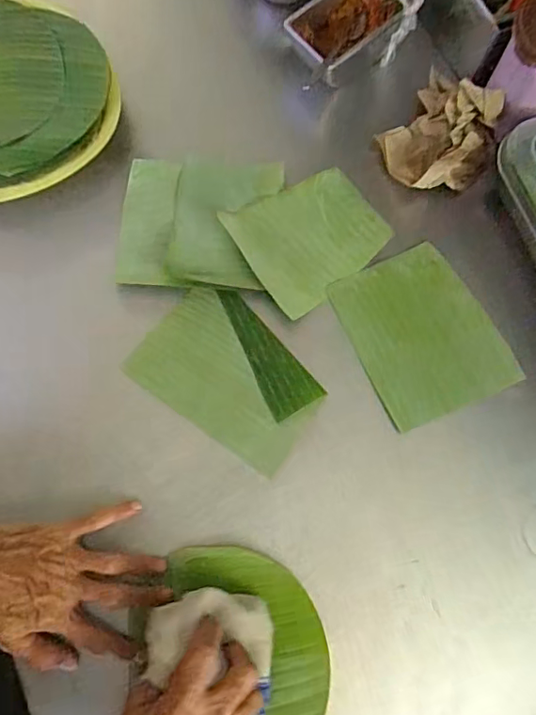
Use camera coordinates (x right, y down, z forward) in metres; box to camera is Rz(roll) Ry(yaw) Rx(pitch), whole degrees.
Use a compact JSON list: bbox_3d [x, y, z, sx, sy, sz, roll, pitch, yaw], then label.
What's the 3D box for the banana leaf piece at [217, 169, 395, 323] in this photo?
[{"bbox_3d":[0.040,-0.128,0.552,0.131,0.021,0.128,-35,80,-9],"label":"banana leaf piece"}]

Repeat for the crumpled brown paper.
[{"bbox_3d":[0.181,-0.228,0.559,0.105,0.066,0.113,39,79,7],"label":"crumpled brown paper"}]

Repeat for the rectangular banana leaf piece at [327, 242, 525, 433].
[{"bbox_3d":[0.157,-0.024,0.547,0.137,0.014,0.165,-25,79,-7],"label":"rectangular banana leaf piece"}]

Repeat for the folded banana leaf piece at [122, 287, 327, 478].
[{"bbox_3d":[-0.034,0.016,0.520,0.174,0.014,0.119,36,79,7],"label":"folded banana leaf piece"}]

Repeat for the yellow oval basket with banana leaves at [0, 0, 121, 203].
[{"bbox_3d":[-0.279,-0.272,0.567,0.242,0.040,0.240,-11,78,-4],"label":"yellow oval basket with banana leaves"}]

